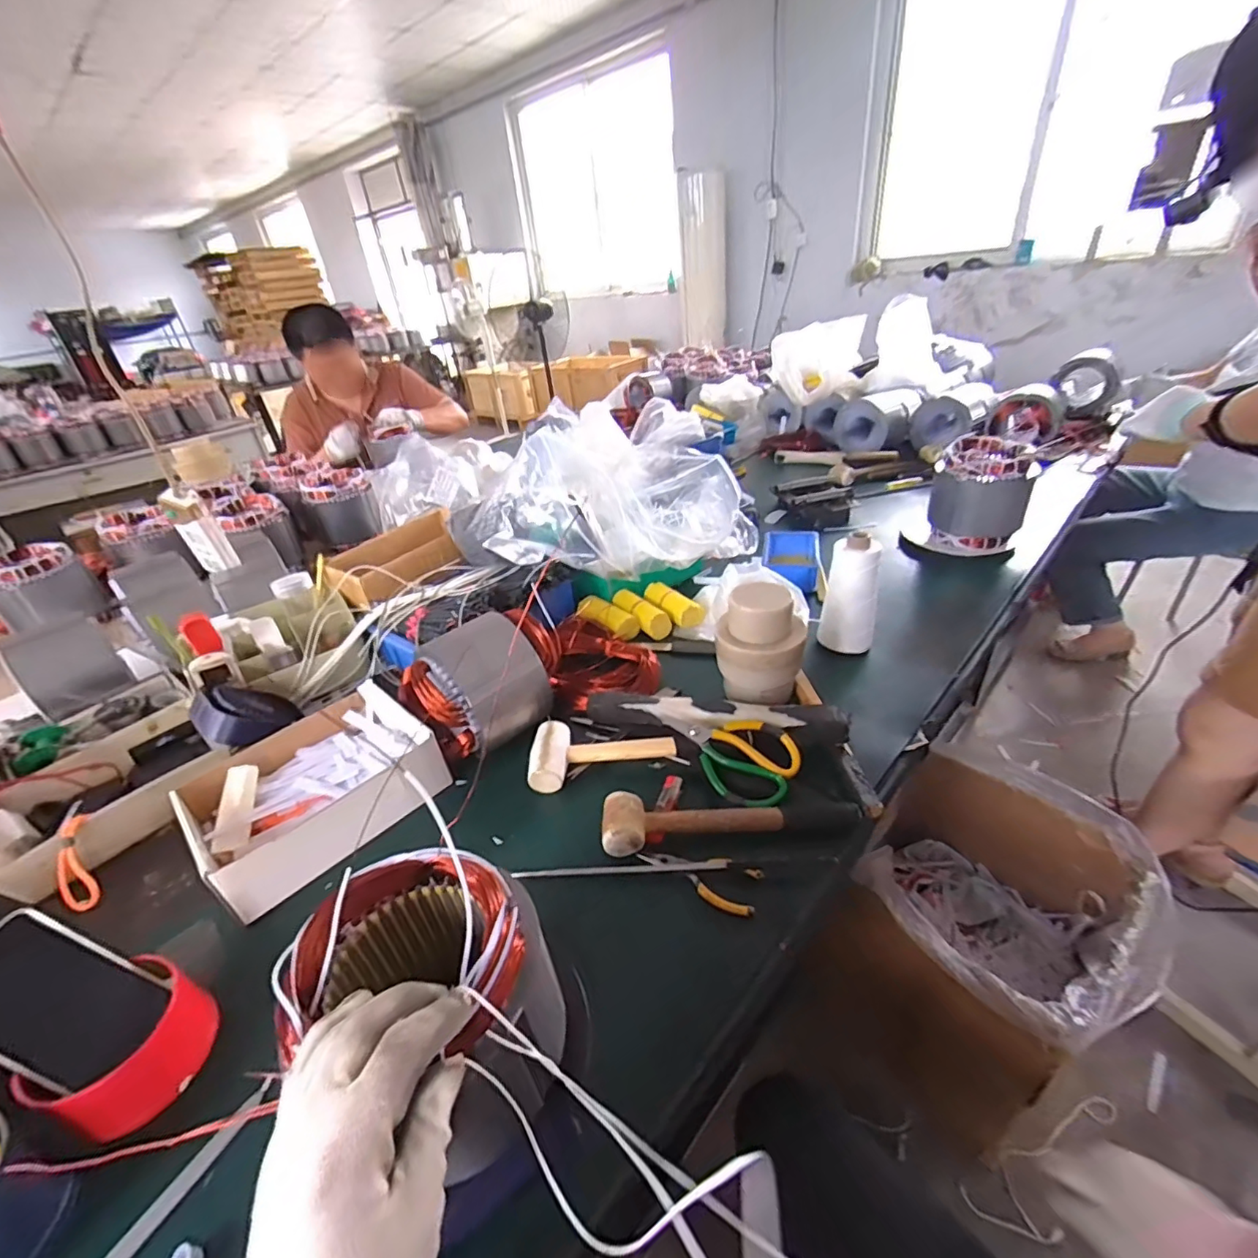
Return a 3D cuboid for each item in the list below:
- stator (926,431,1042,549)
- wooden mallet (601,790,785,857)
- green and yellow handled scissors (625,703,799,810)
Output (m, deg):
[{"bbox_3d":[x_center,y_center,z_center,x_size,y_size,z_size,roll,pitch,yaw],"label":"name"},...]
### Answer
[{"bbox_3d":[0.643,-0.253,1.030,0.152,0.156,0.146,11,38,25],"label":"stator"},{"bbox_3d":[0.064,0.194,0.580,0.184,0.042,0.066,-7,33,0],"label":"wooden mallet"},{"bbox_3d":[0.102,0.120,0.651,0.101,0.016,0.204,-34,50,-22],"label":"green and yellow handled scissors"}]

